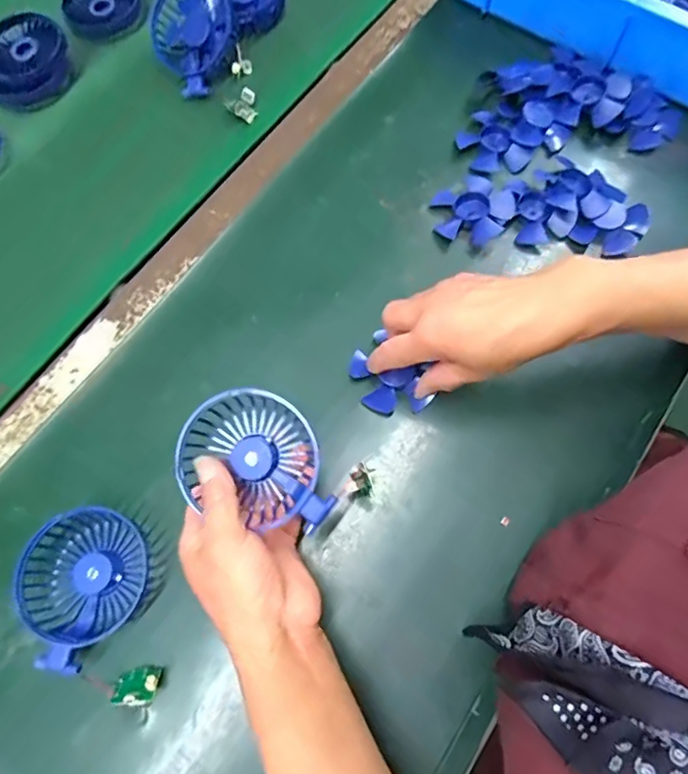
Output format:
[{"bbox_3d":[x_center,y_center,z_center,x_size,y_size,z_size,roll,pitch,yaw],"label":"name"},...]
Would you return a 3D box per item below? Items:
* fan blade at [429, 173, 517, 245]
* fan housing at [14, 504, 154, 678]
[{"bbox_3d":[0.116,-0.161,0.464,0.067,0.013,0.071,-1,71,3],"label":"fan blade"},{"bbox_3d":[-0.185,0.135,0.365,0.087,0.026,0.088,42,59,12],"label":"fan housing"}]

